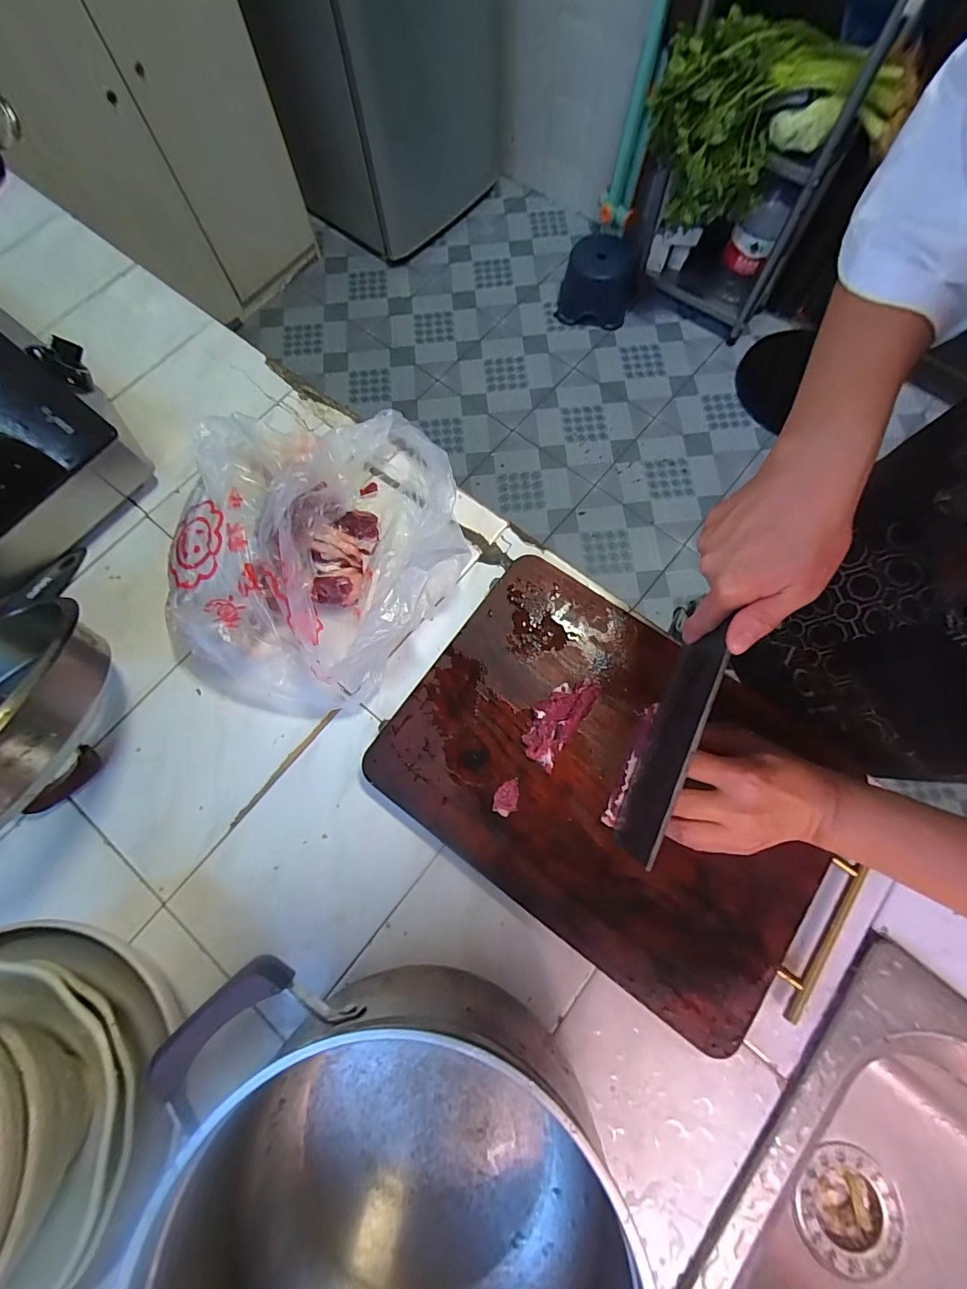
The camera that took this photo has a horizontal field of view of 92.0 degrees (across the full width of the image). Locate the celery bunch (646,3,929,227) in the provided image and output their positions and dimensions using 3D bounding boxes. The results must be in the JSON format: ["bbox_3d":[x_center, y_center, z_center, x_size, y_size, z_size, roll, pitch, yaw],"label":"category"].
[{"bbox_3d":[0.613,-1.122,1.034,0.481,0.277,0.178,23,76,8],"label":"celery bunch"}]

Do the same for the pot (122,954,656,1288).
[{"bbox_3d":[-0.051,0.330,0.274,0.248,0.142,0.252,2,74,2],"label":"pot"}]

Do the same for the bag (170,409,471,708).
[{"bbox_3d":[-0.146,-0.090,0.429,0.244,0.083,0.264,-10,74,-1],"label":"bag"}]

